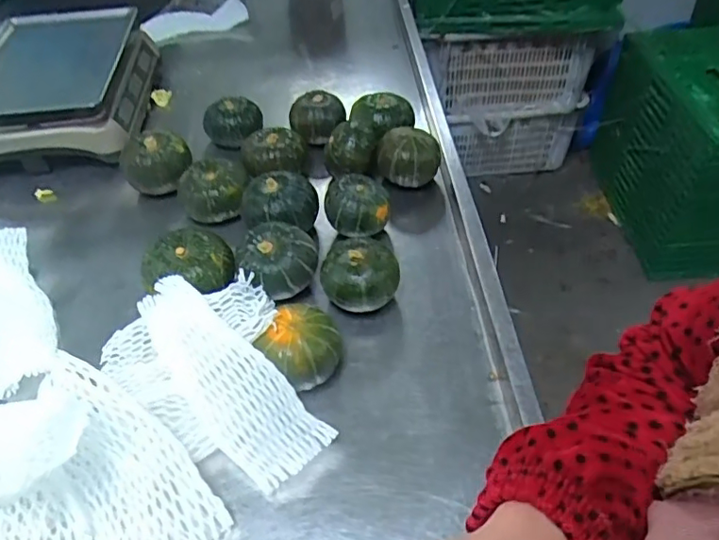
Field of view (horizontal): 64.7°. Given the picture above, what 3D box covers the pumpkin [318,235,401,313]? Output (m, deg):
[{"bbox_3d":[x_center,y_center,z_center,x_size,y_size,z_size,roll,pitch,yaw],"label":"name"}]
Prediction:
[{"bbox_3d":[0.002,0.009,0.671,0.092,0.074,0.076,-14,48,-7],"label":"pumpkin"}]

